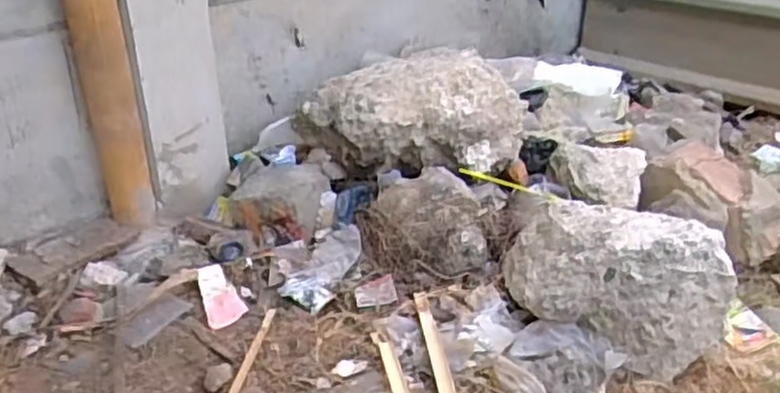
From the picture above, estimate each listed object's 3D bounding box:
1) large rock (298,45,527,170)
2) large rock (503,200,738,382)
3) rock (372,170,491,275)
[{"bbox_3d":[0.038,-0.169,1.517,0.481,0.191,0.220,1,29,5],"label":"large rock"},{"bbox_3d":[0.380,0.119,1.229,0.374,0.206,0.238,15,34,23],"label":"large rock"},{"bbox_3d":[0.073,0.054,1.404,0.205,0.125,0.227,-3,29,-1],"label":"rock"}]

